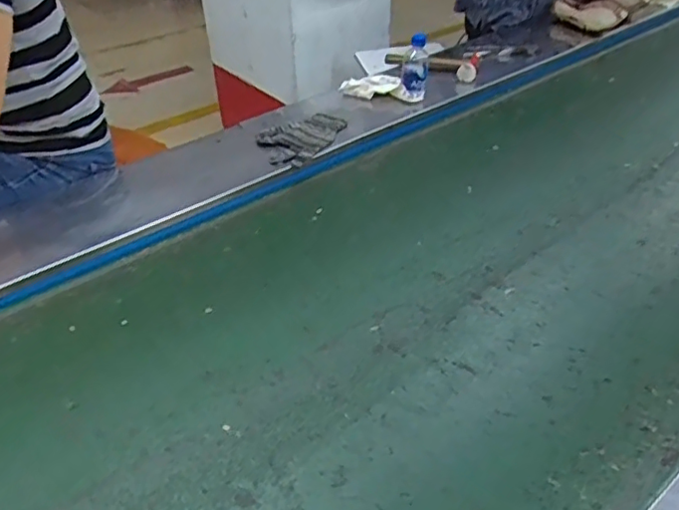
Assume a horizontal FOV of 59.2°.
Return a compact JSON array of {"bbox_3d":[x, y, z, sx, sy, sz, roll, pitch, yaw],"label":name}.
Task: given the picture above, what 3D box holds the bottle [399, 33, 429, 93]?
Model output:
[{"bbox_3d":[0.164,-0.404,1.304,0.060,0.139,0.057,4,39,7],"label":"bottle"}]

